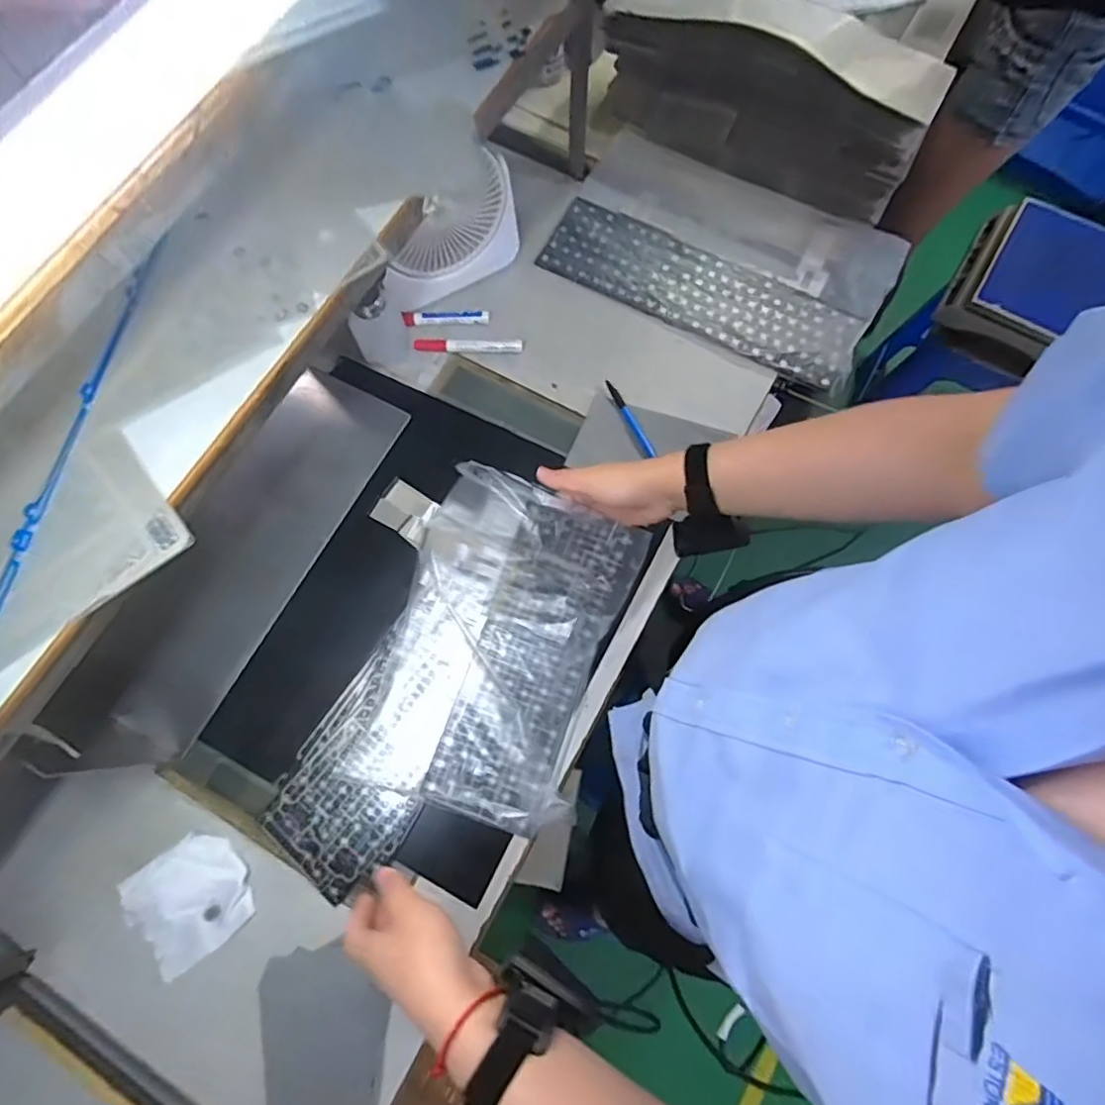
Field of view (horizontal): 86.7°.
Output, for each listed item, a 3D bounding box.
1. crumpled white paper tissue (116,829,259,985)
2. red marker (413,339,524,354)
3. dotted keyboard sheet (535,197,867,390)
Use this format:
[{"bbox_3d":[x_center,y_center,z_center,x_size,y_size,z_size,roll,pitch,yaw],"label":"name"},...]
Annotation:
[{"bbox_3d":[-0.357,0.341,0.576,0.111,0.014,0.103,-37,77,-11],"label":"crumpled white paper tissue"},{"bbox_3d":[-0.109,-0.268,0.761,0.141,0.010,0.017,2,73,0],"label":"red marker"},{"bbox_3d":[0.194,-0.354,0.783,0.422,0.008,0.127,27,74,8],"label":"dotted keyboard sheet"}]

